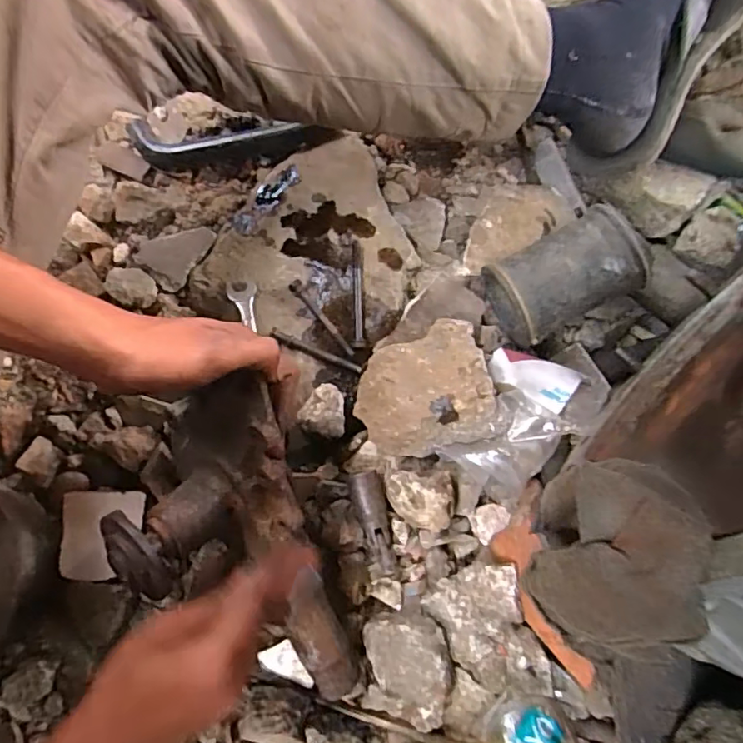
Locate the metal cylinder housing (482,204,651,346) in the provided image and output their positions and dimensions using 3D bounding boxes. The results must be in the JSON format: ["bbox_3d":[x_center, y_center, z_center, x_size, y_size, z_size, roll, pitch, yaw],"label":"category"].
[{"bbox_3d":[0.166,-0.082,0.489,0.121,0.073,0.077,-29,81,7],"label":"metal cylinder housing"}]

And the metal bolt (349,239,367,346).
[{"bbox_3d":[-0.013,-0.072,0.521,0.013,0.012,0.101,-1,73,-1],"label":"metal bolt"}]

